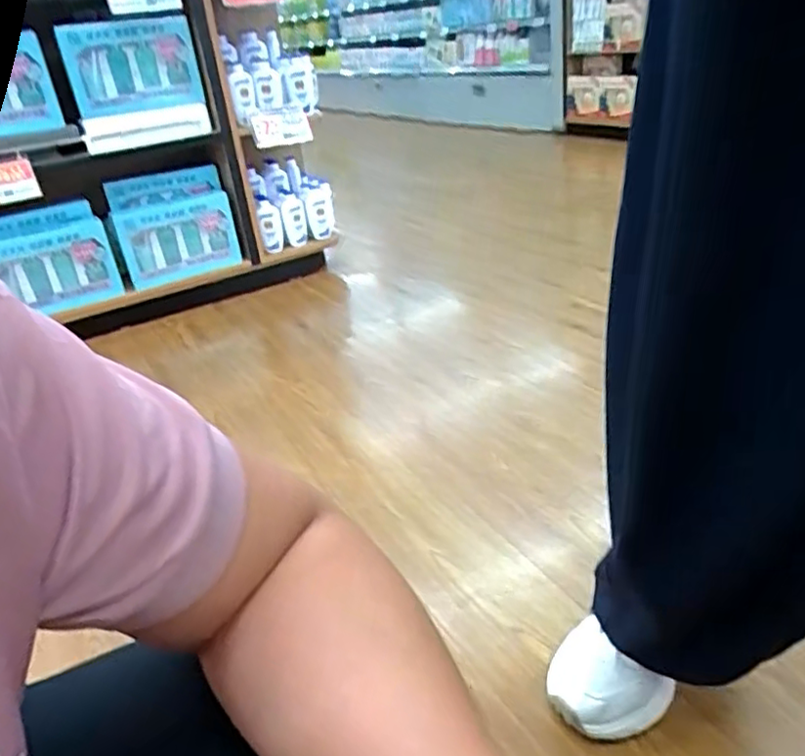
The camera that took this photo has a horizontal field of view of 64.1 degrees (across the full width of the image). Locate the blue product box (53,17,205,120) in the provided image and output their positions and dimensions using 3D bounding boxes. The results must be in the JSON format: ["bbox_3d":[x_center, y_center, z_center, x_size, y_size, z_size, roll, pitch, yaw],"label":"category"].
[{"bbox_3d":[-0.674,-0.772,1.606,0.314,0.204,0.078,-26,33,-30],"label":"blue product box"}]

